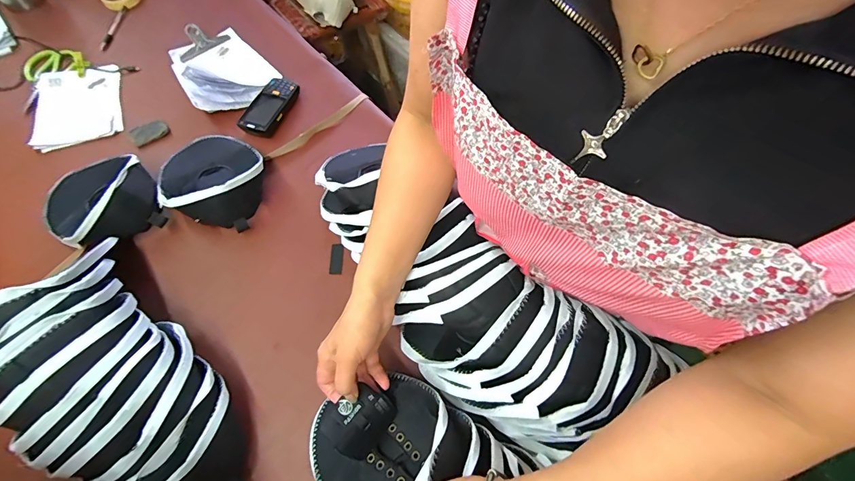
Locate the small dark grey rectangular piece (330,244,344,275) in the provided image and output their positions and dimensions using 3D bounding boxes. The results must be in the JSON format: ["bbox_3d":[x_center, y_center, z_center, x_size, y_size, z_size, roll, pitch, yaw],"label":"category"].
[{"bbox_3d":[-0.153,0.031,0.645,0.021,0.006,0.052,6,69,-16],"label":"small dark grey rectangular piece"}]

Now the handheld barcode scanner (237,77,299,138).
[{"bbox_3d":[-0.319,-0.272,0.783,0.076,0.030,0.147,15,61,9],"label":"handheld barcode scanner"}]

